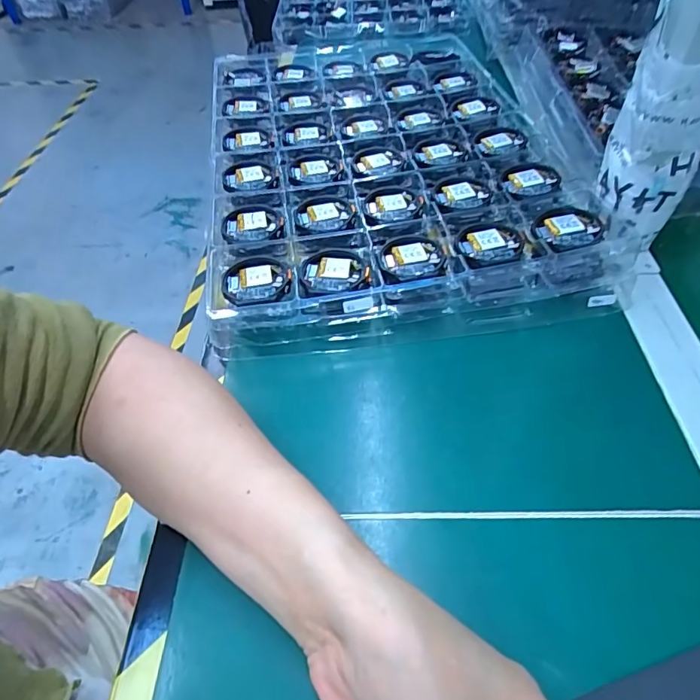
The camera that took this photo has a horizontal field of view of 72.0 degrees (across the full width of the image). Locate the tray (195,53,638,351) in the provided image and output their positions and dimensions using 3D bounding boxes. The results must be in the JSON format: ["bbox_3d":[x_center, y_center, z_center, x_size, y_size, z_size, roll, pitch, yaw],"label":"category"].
[{"bbox_3d":[0.017,-0.196,0.448,0.287,0.031,0.445,-8,51,-4],"label":"tray"}]

